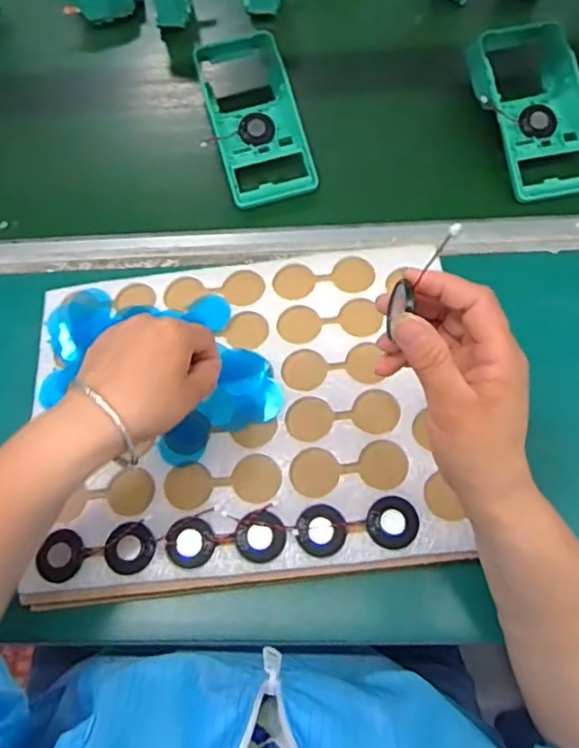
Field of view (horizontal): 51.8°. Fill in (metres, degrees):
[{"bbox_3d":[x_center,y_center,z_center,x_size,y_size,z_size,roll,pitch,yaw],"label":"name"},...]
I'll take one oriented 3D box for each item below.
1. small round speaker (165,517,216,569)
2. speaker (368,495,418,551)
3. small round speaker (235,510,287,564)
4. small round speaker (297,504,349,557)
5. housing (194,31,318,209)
[{"bbox_3d":[-0.067,0.113,0.400,0.030,0.004,0.033,-2,65,4],"label":"small round speaker"},{"bbox_3d":[0.069,0.098,0.395,0.033,0.004,0.034,-2,65,4],"label":"speaker"},{"bbox_3d":[-0.019,0.108,0.397,0.033,0.004,0.032,-2,65,4],"label":"small round speaker"},{"bbox_3d":[0.021,0.103,0.396,0.033,0.004,0.033,-2,65,4],"label":"small round speaker"},{"bbox_3d":[-0.035,-0.247,0.572,0.080,0.026,0.185,-15,76,-4],"label":"housing"}]

